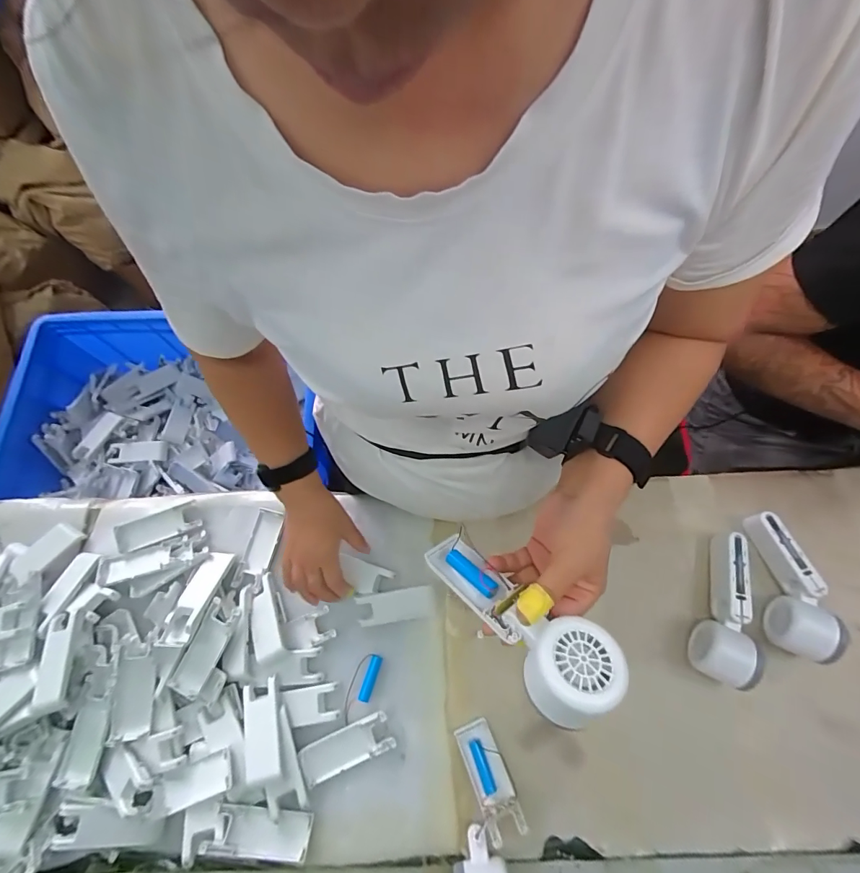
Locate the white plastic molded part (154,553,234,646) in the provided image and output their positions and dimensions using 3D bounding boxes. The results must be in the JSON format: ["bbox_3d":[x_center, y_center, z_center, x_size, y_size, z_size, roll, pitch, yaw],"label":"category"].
[{"bbox_3d":[-0.289,0.196,0.514,0.037,0.020,0.116,11,49,6],"label":"white plastic molded part"}]

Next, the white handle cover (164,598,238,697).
[{"bbox_3d":[-0.266,0.250,0.494,0.041,0.021,0.100,23,74,10],"label":"white handle cover"}]

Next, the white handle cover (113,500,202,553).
[{"bbox_3d":[-0.369,0.121,0.562,0.101,0.020,0.039,-24,71,-5],"label":"white handle cover"}]

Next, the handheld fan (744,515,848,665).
[{"bbox_3d":[0.431,0.176,0.499,0.055,0.053,0.163,2,71,3],"label":"handheld fan"}]

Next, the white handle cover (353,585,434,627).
[{"bbox_3d":[-0.043,0.215,0.529,0.093,0.014,0.043,-9,97,0],"label":"white handle cover"}]

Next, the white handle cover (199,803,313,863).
[{"bbox_3d":[-0.179,0.417,0.436,0.102,0.014,0.042,11,71,-9],"label":"white handle cover"}]

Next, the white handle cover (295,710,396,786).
[{"bbox_3d":[-0.095,0.354,0.473,0.101,0.013,0.039,-23,71,-5],"label":"white handle cover"}]

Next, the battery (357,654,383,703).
[{"bbox_3d":[-0.072,0.291,0.500,0.015,0.011,0.050,13,72,7],"label":"battery"}]

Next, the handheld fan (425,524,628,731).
[{"bbox_3d":[0.061,0.138,0.315,0.066,0.039,0.170,-48,42,-13],"label":"handheld fan"}]

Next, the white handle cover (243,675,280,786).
[{"bbox_3d":[-0.188,0.326,0.463,0.038,0.010,0.094,-18,54,-3],"label":"white handle cover"}]

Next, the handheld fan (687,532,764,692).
[{"bbox_3d":[0.357,0.201,0.494,0.054,0.050,0.170,21,73,10],"label":"handheld fan"}]

